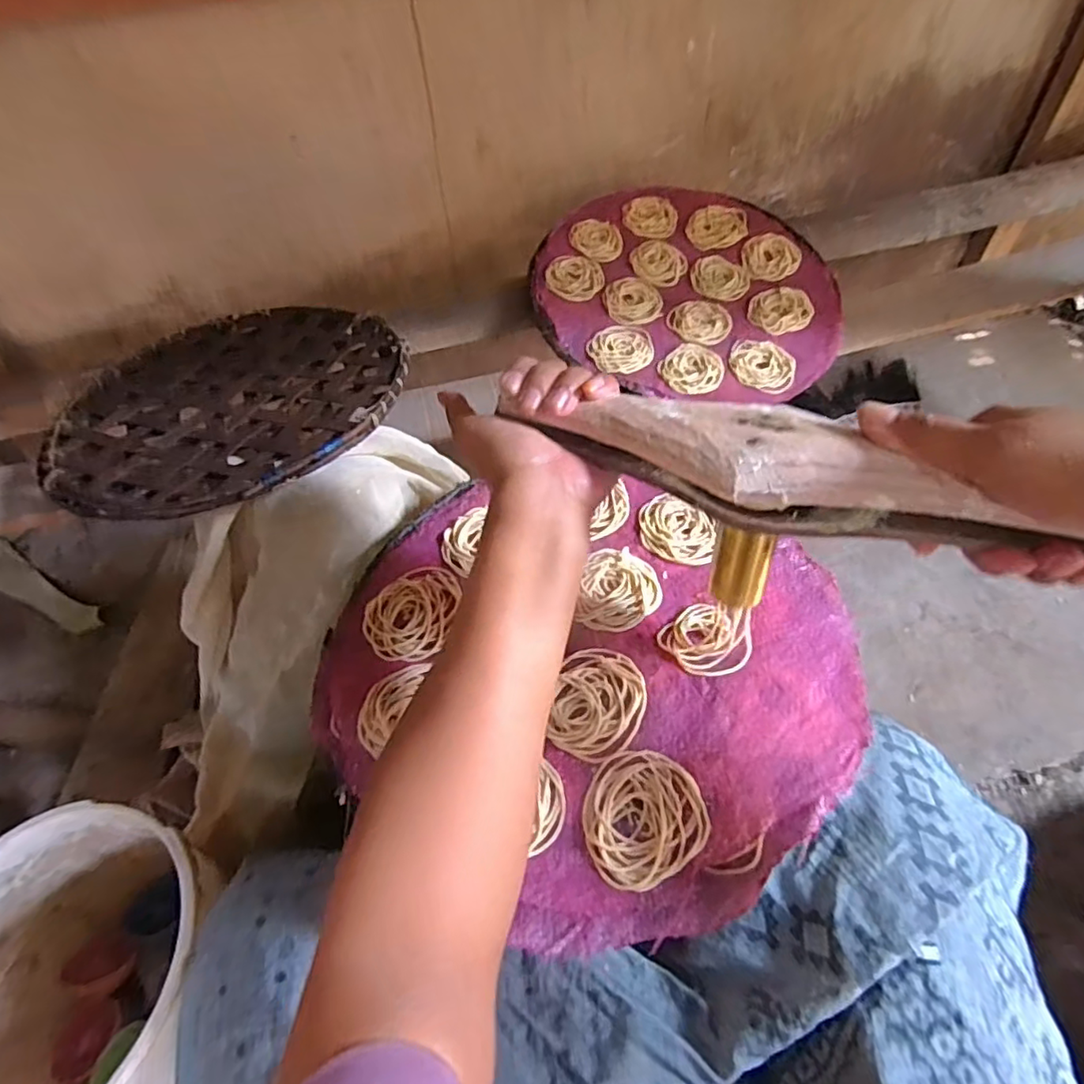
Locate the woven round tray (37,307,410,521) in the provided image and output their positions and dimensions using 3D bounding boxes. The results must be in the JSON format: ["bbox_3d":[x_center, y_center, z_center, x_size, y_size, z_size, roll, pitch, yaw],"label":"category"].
[{"bbox_3d":[-0.306,-0.147,0.600,0.334,0.042,0.328,-3,52,4],"label":"woven round tray"}]

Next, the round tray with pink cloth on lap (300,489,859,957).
[{"bbox_3d":[0.026,0.076,0.423,0.349,0.018,0.302,21,57,21],"label":"round tray with pink cloth on lap"}]

